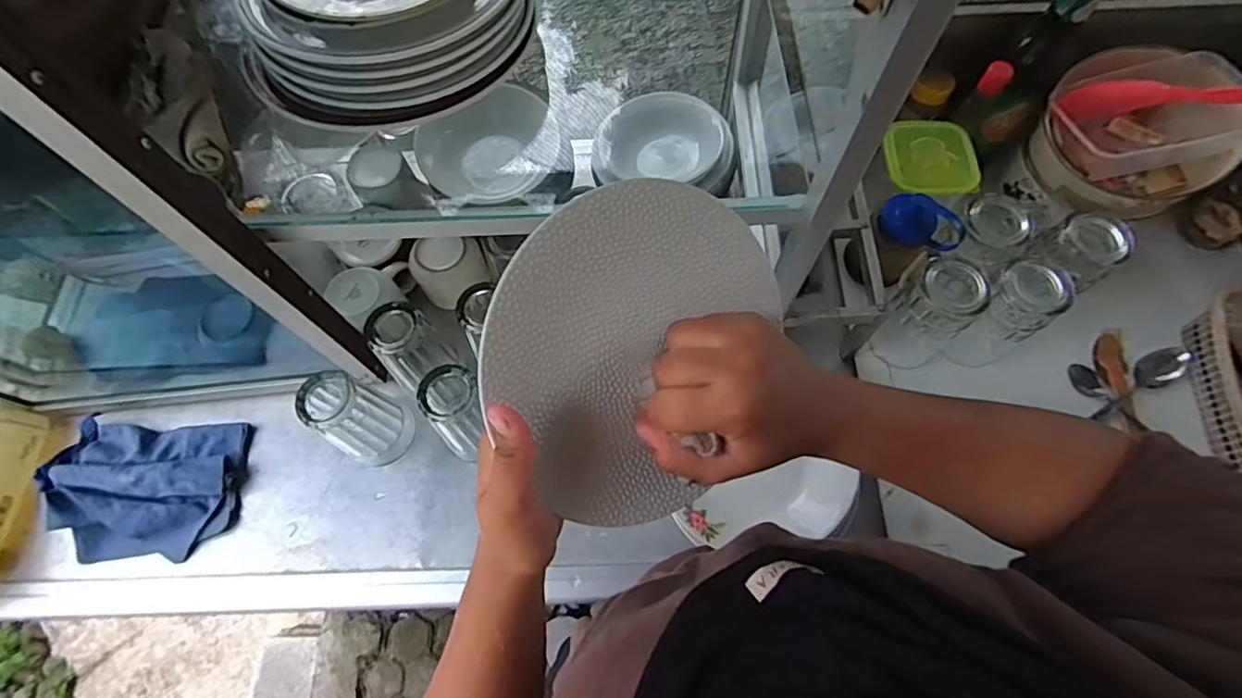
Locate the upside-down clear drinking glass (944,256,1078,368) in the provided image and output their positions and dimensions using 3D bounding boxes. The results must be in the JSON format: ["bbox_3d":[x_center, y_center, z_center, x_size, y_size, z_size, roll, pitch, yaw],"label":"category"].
[{"bbox_3d":[0.400,-0.033,0.601,0.070,0.117,0.060,-36,70,-14],"label":"upside-down clear drinking glass"}]

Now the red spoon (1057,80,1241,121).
[{"bbox_3d":[0.578,-0.266,0.605,0.181,0.032,0.037,13,63,40],"label":"red spoon"}]

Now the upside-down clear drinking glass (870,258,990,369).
[{"bbox_3d":[0.324,-0.032,0.607,0.063,0.133,0.069,0,66,1],"label":"upside-down clear drinking glass"}]

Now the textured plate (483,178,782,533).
[{"bbox_3d":[0.006,-0.002,0.337,0.194,0.175,0.020,-55,33,-8],"label":"textured plate"}]

